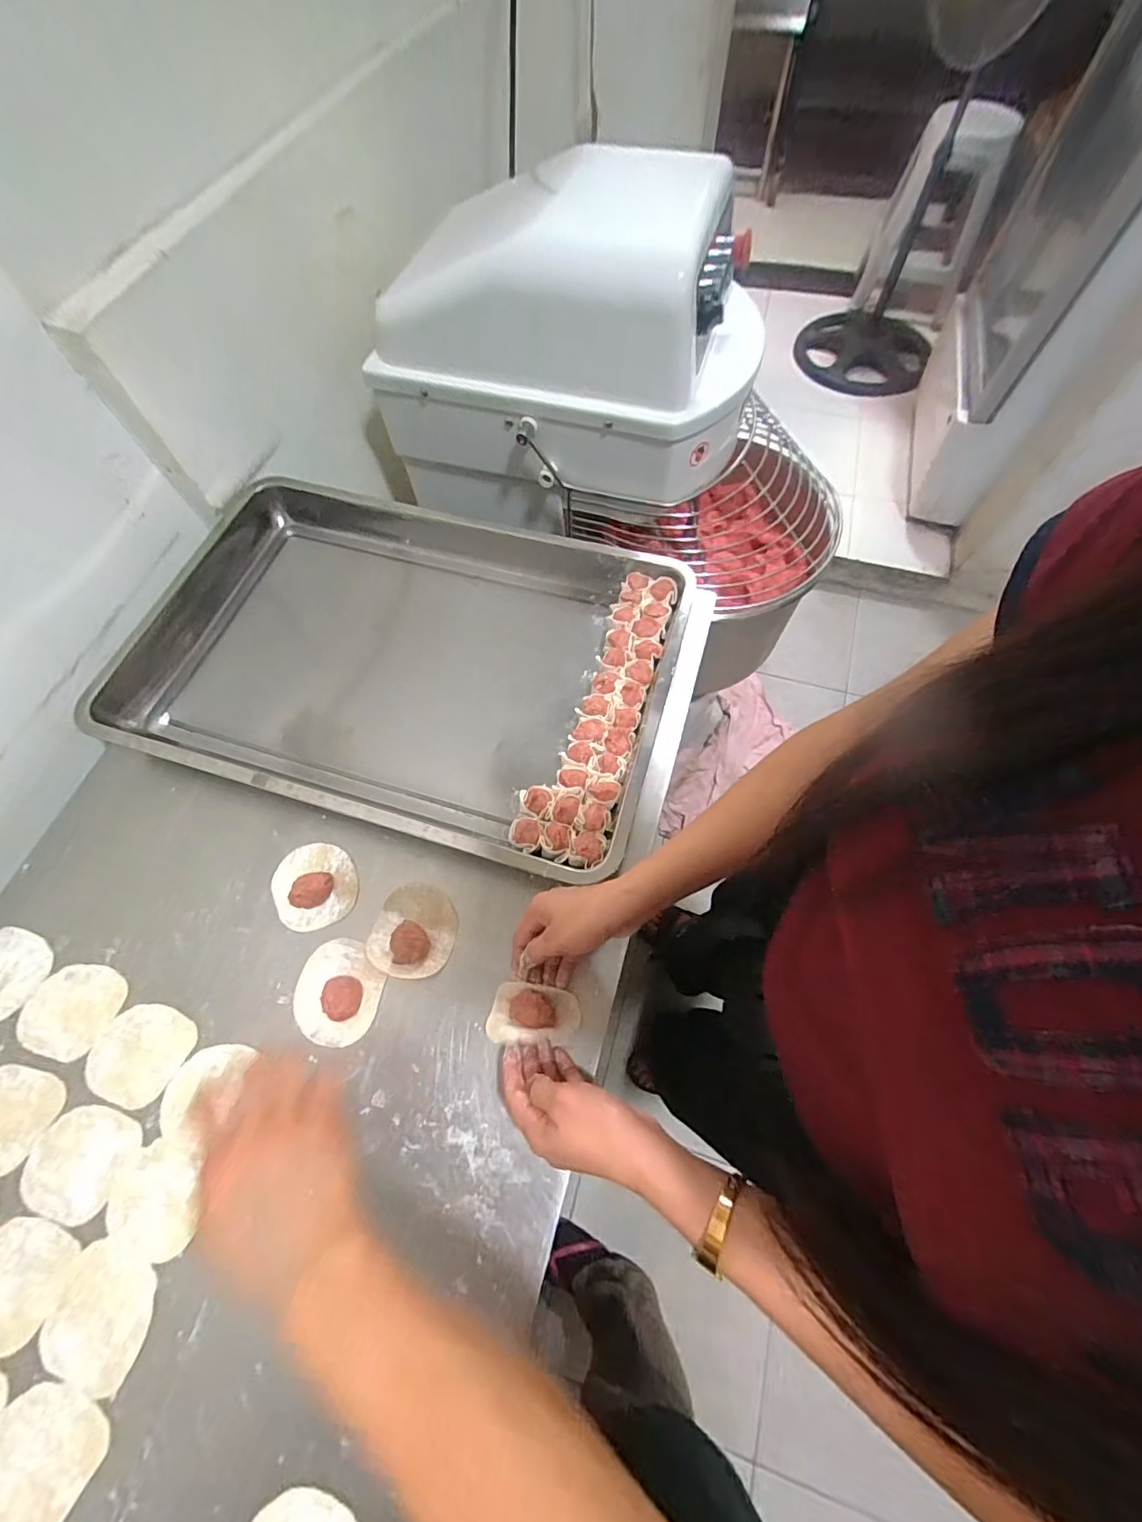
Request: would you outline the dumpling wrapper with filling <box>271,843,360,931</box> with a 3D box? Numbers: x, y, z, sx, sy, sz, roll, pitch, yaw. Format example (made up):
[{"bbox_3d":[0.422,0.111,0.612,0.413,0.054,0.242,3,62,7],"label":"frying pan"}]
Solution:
[{"bbox_3d":[-0.249,0.118,0.502,0.077,0.015,0.081,-1,66,2],"label":"dumpling wrapper with filling"}]

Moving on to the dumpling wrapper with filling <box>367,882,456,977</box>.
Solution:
[{"bbox_3d":[-0.146,0.154,0.479,0.073,0.023,0.082,10,67,7],"label":"dumpling wrapper with filling"}]

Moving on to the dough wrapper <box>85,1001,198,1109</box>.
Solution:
[{"bbox_3d":[-0.375,0.254,0.452,0.082,0.004,0.075,-1,66,2],"label":"dough wrapper"}]

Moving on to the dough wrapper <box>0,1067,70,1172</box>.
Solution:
[{"bbox_3d":[-0.477,0.298,0.435,0.087,0.004,0.073,13,67,8],"label":"dough wrapper"}]

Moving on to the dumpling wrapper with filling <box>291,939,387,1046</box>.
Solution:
[{"bbox_3d":[-0.209,0.203,0.461,0.077,0.017,0.083,-1,66,2],"label":"dumpling wrapper with filling"}]

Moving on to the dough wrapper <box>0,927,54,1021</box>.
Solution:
[{"bbox_3d":[-0.531,0.195,0.482,0.088,0.004,0.072,20,68,11],"label":"dough wrapper"}]

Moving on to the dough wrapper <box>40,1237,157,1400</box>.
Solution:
[{"bbox_3d":[-0.347,0.410,0.383,0.077,0.004,0.075,-1,66,2],"label":"dough wrapper"}]

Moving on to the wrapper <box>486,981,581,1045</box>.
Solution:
[{"bbox_3d":[-0.031,0.211,0.437,0.076,0.031,0.044,5,64,5],"label":"wrapper"}]

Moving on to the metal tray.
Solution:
[{"bbox_3d":[-0.194,-0.121,0.593,0.617,0.058,0.388,15,68,9],"label":"metal tray"}]

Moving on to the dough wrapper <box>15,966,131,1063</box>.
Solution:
[{"bbox_3d":[-0.449,0.222,0.466,0.084,0.004,0.075,13,67,8],"label":"dough wrapper"}]

